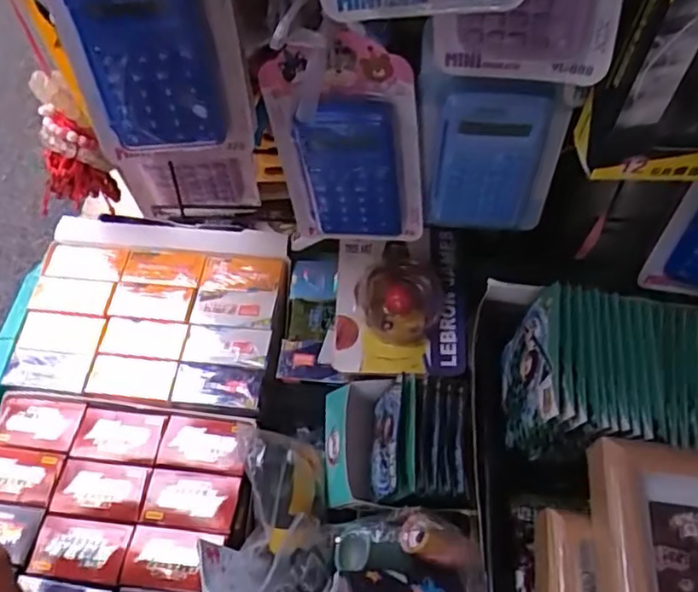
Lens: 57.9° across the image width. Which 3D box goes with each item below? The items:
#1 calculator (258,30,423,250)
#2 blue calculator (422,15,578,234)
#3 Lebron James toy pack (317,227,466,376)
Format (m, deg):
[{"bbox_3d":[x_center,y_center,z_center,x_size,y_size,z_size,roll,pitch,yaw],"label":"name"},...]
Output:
[{"bbox_3d":[-0.002,-0.089,0.390,0.092,0.156,0.030,3,59,7],"label":"calculator"},{"bbox_3d":[0.086,-0.087,0.390,0.085,0.119,0.025,8,60,9],"label":"blue calculator"},{"bbox_3d":[0.038,0.005,0.516,0.111,0.048,0.117,1,59,5],"label":"Lebron James toy pack"}]

